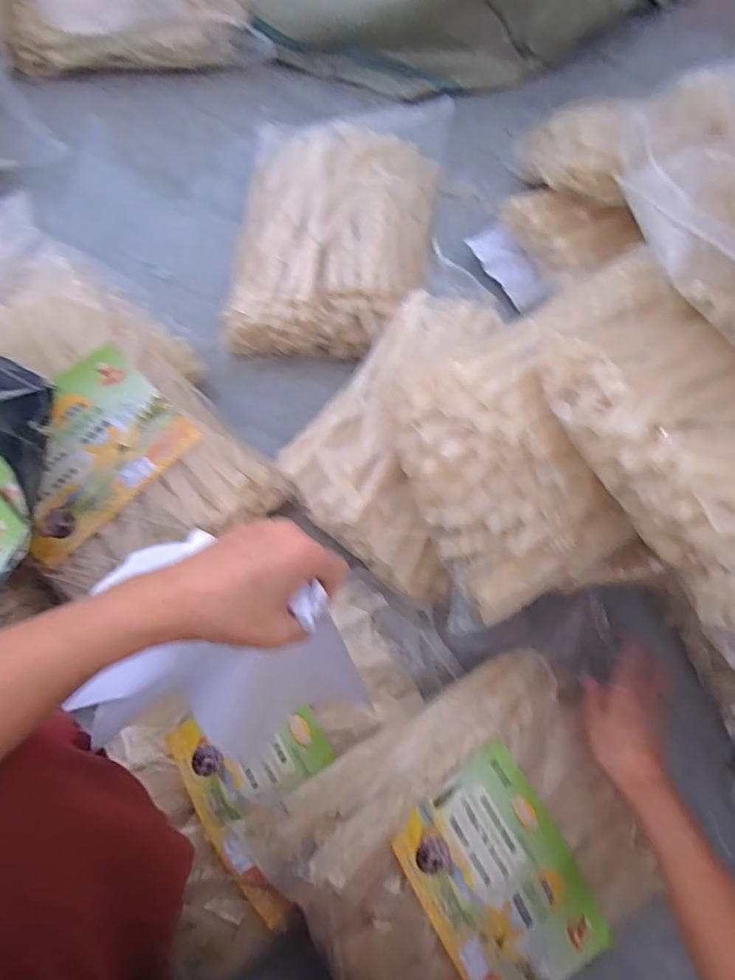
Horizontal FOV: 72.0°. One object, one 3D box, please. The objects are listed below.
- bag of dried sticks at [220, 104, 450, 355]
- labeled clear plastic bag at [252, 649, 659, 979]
[{"bbox_3d":[-0.048,-0.389,0.732,0.292,0.070,0.419,7,74,1],"label":"bag of dried sticks"},{"bbox_3d":[0.100,0.333,0.464,0.319,0.076,0.258,-29,76,-9],"label":"labeled clear plastic bag"}]

